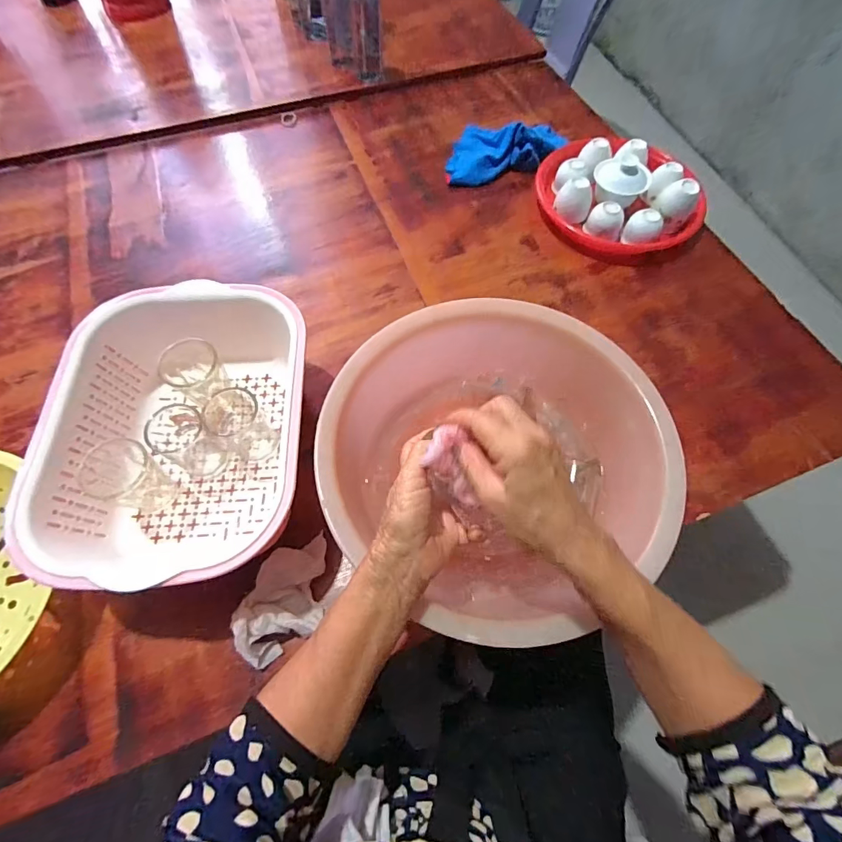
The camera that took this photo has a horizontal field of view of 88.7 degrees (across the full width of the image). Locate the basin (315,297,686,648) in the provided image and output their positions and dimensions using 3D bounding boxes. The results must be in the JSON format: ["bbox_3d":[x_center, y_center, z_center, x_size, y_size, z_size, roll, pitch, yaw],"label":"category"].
[{"bbox_3d":[0.076,0.037,0.446,0.287,0.115,0.310,0,65,0],"label":"basin"}]

